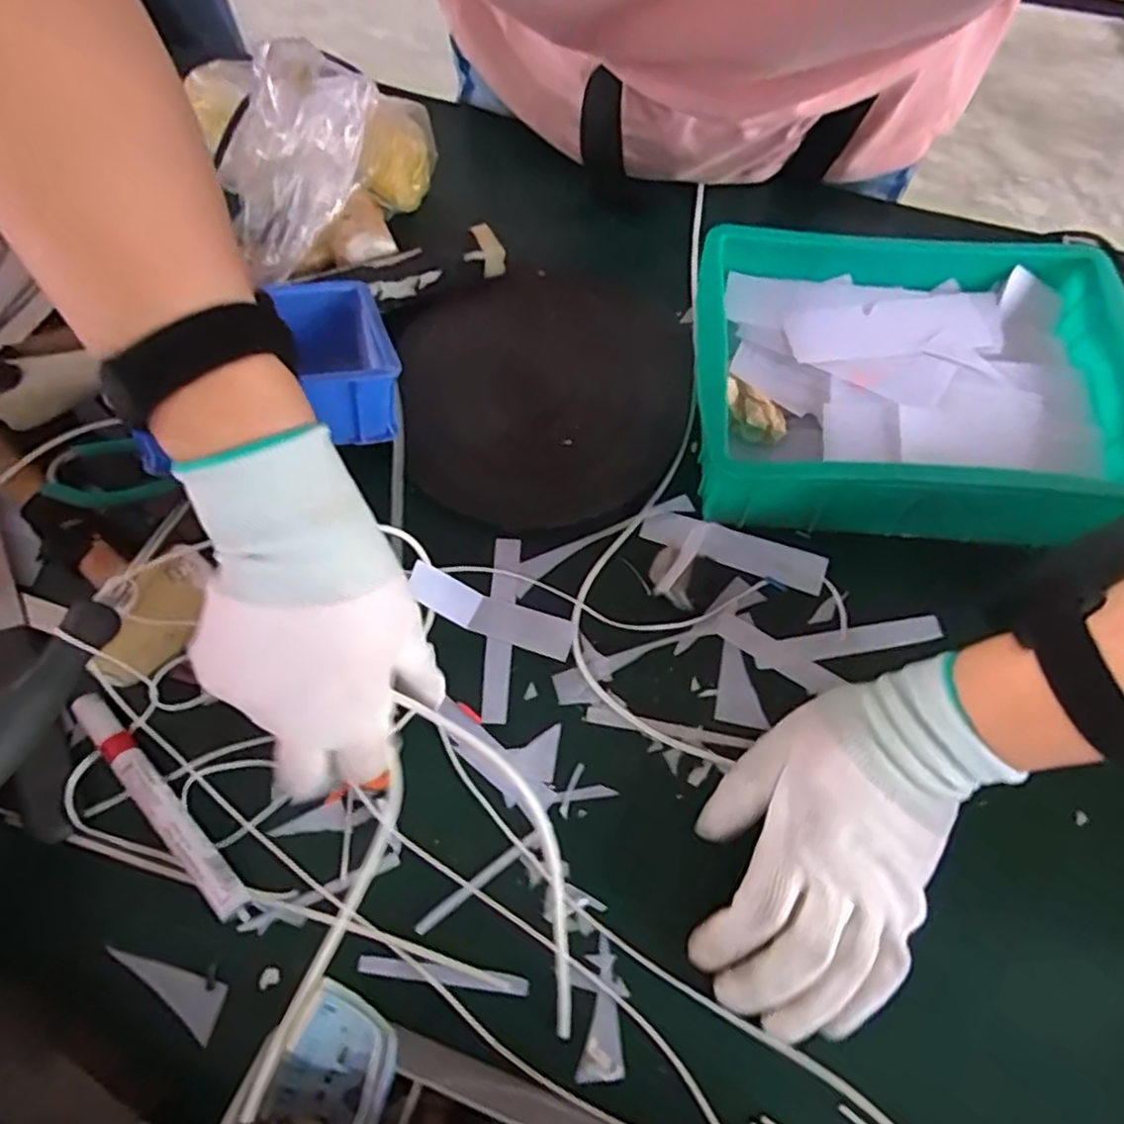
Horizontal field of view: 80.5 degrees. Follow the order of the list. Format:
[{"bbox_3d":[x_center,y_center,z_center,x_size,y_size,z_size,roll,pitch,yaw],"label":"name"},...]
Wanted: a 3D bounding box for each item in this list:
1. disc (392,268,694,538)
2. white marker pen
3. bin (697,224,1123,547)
[{"bbox_3d":[-0.020,-0.112,0.433,0.192,0.017,0.185,0,67,0],"label":"disc"},{"bbox_3d":[-0.202,0.122,0.332,0.017,0.016,0.138,-42,73,-15],"label":"white marker pen"},{"bbox_3d":[0.203,-0.106,0.400,0.244,0.071,0.171,4,68,2],"label":"bin"}]

